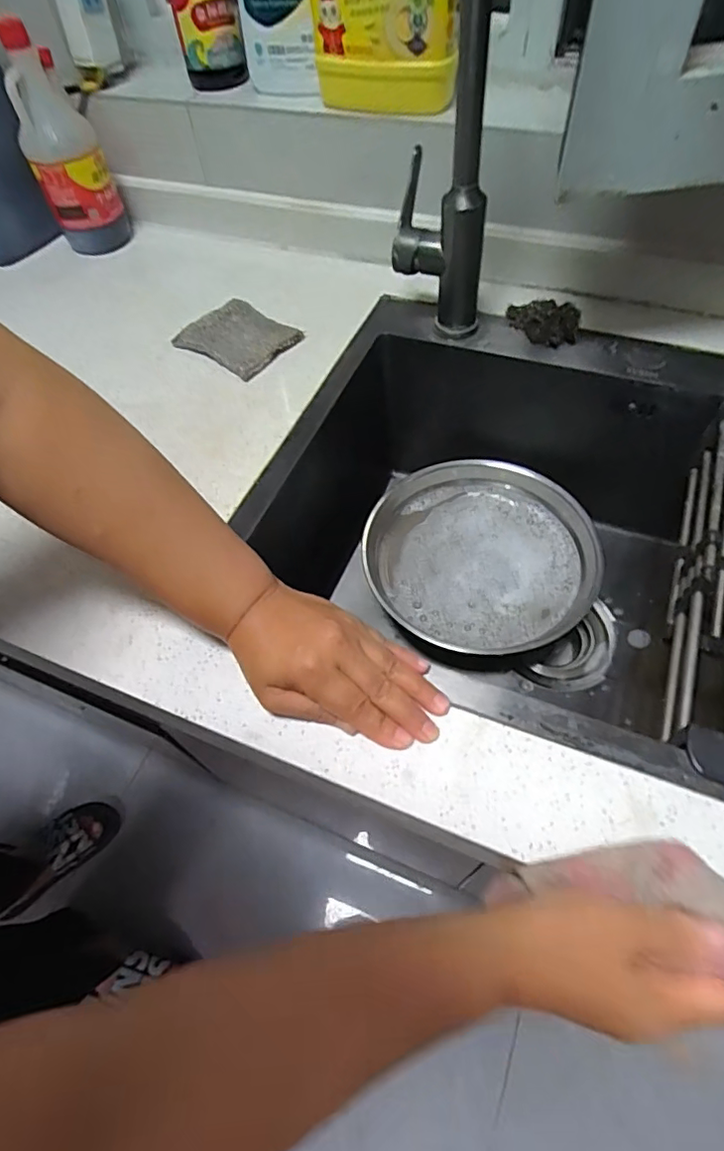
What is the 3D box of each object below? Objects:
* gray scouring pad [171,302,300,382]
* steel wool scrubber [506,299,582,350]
[{"bbox_3d":[-0.135,-0.262,0.602,0.120,0.011,0.090,34,65,23],"label":"gray scouring pad"},{"bbox_3d":[0.189,-0.272,0.581,0.042,0.032,0.084,-27,59,-13],"label":"steel wool scrubber"}]

